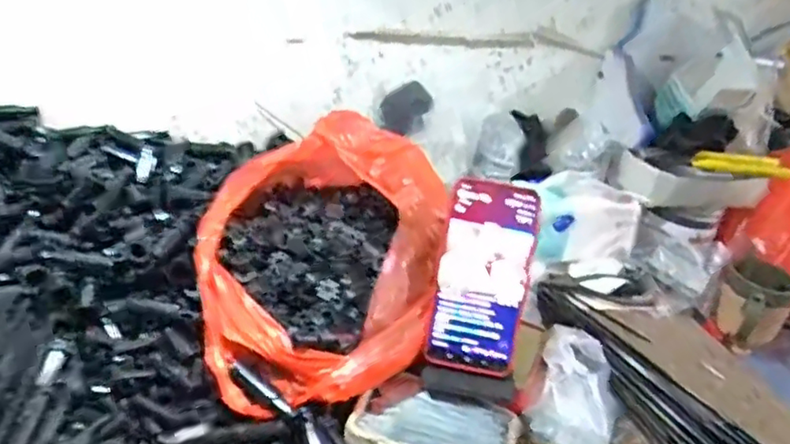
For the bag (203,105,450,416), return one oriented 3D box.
[{"bbox_3d":[-0.066,0.016,0.583,0.216,0.150,0.266,-2,28,-15],"label":"bag"}]

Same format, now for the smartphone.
[{"bbox_3d":[0.077,0.046,0.545,0.081,0.163,0.011,11,-2,1],"label":"smartphone"}]

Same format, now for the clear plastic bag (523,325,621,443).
[{"bbox_3d":[0.166,0.155,0.575,0.074,0.063,0.117,14,28,17],"label":"clear plastic bag"}]

